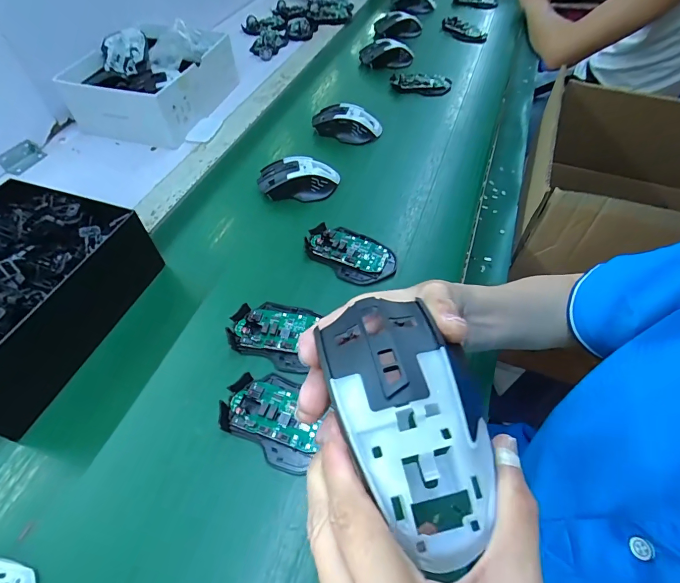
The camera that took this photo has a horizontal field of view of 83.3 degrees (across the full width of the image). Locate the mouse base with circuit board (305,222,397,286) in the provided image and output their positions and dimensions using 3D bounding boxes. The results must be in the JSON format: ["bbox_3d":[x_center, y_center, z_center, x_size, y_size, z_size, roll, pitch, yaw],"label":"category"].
[{"bbox_3d":[0.012,-0.049,0.477,0.116,0.020,0.064,28,58,20],"label":"mouse base with circuit board"}]

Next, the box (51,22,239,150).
[{"bbox_3d":[-0.324,-0.379,0.684,0.214,0.095,0.240,14,55,10],"label":"box"}]

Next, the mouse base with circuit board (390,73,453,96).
[{"bbox_3d":[0.155,-0.401,0.739,0.115,0.019,0.056,13,52,5],"label":"mouse base with circuit board"}]

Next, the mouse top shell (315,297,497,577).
[{"bbox_3d":[0.028,0.051,0.166,0.056,0.032,0.112,-14,54,-10],"label":"mouse top shell"}]

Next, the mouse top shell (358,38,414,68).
[{"bbox_3d":[0.100,-0.502,0.804,0.113,0.035,0.084,21,53,11],"label":"mouse top shell"}]

